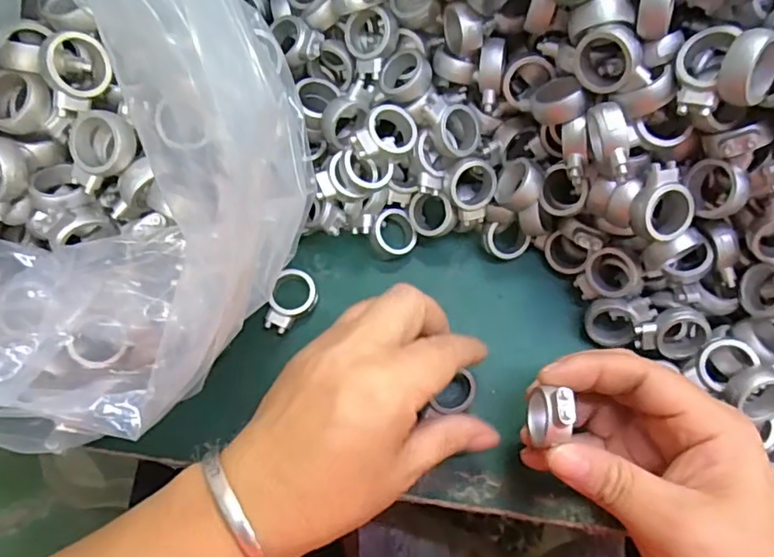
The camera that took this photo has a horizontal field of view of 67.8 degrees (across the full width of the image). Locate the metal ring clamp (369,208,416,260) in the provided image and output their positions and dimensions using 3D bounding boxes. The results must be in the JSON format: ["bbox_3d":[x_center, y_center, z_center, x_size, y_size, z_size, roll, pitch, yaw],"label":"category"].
[{"bbox_3d":[0.002,-0.023,0.315,0.027,0.015,0.027,4,80,-21],"label":"metal ring clamp"}]

